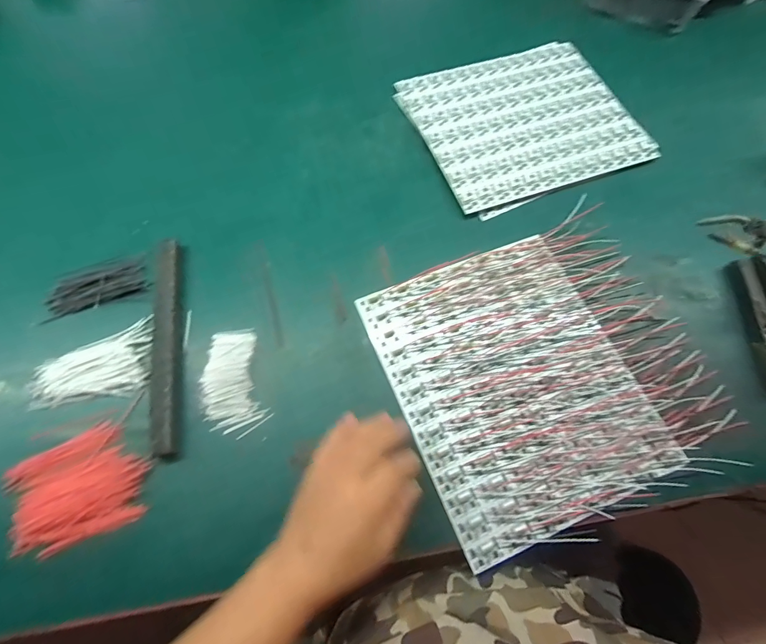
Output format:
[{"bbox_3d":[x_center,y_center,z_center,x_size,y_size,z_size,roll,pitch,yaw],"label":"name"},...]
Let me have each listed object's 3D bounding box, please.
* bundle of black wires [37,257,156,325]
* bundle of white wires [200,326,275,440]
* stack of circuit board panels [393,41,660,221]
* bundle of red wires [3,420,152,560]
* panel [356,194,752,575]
[{"bbox_3d":[-0.315,-0.042,0.457,0.102,0.016,0.057,-15,68,-8],"label":"bundle of black wires"},{"bbox_3d":[-0.153,0.058,0.418,0.059,0.015,0.108,-15,68,-8],"label":"bundle of white wires"},{"bbox_3d":[0.194,-0.282,0.567,0.286,0.009,0.241,-21,69,-10],"label":"stack of circuit board panels"},{"bbox_3d":[-0.277,0.151,0.381,0.113,0.020,0.093,-21,69,-10],"label":"bundle of red wires"},{"bbox_3d":[0.175,0.040,0.438,0.318,0.013,0.287,-21,69,-10],"label":"panel"}]

